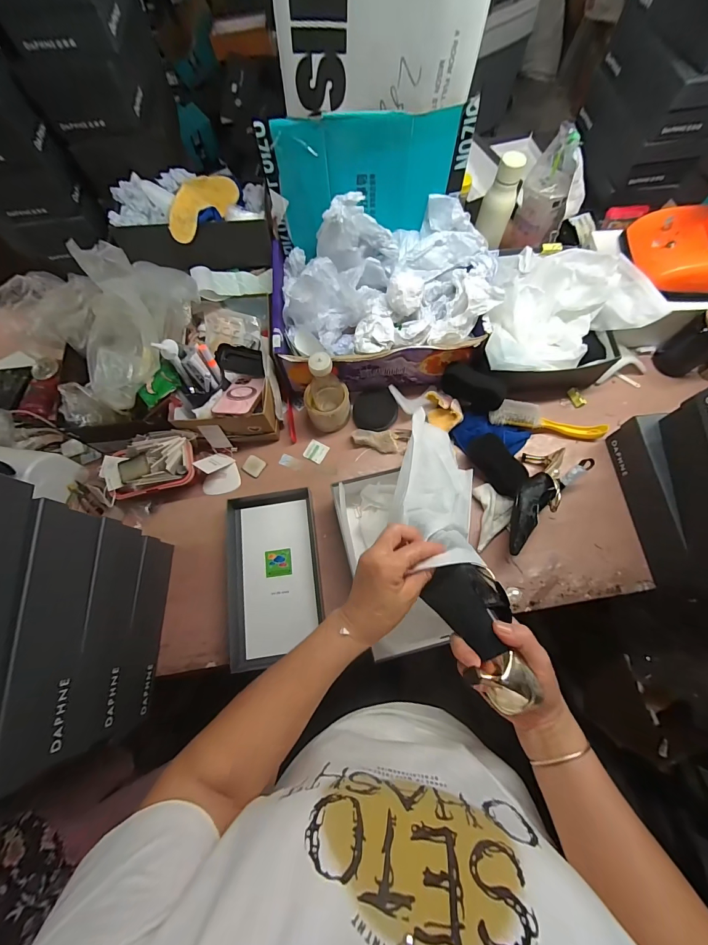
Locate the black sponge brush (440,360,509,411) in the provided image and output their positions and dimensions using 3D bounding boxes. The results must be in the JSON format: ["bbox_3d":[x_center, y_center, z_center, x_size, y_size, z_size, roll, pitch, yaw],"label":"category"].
[{"bbox_3d":[0.237,-0.171,0.696,0.126,0.073,0.034,33,76,12],"label":"black sponge brush"}]

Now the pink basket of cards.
[{"bbox_3d":[-0.396,-0.015,0.686,0.179,0.077,0.108,-16,72,-3],"label":"pink basket of cards"}]

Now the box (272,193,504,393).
[{"bbox_3d":[0.050,-0.347,0.687,0.410,0.210,0.277,-4,71,1],"label":"box"}]

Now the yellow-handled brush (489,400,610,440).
[{"bbox_3d":[0.394,-0.105,0.711,0.232,0.054,0.047,7,72,5],"label":"yellow-handled brush"}]

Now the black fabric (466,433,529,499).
[{"bbox_3d":[0.282,-0.017,0.681,0.064,0.028,0.129,-30,73,-7],"label":"black fabric"}]

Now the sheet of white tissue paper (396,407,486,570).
[{"bbox_3d":[0.118,0.021,0.491,0.109,0.072,0.306,6,38,5],"label":"sheet of white tissue paper"}]

